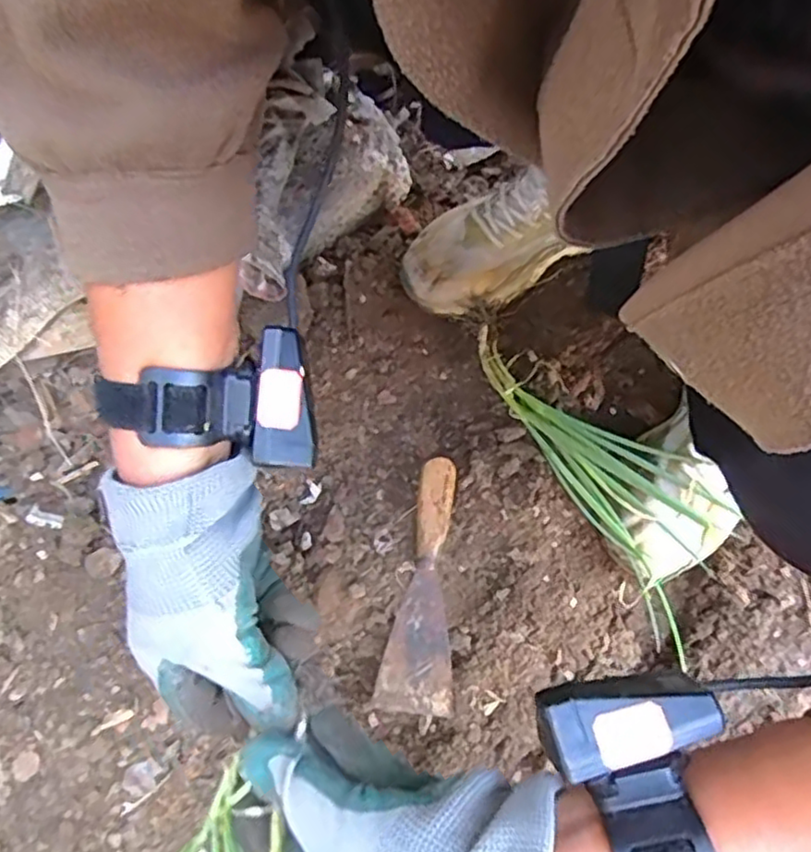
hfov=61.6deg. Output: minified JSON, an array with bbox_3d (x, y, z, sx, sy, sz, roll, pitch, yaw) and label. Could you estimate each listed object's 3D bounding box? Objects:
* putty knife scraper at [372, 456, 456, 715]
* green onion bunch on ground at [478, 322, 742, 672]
[{"bbox_3d":[0.017,0.120,0.530,0.052,0.030,0.188,9,69,0],"label":"putty knife scraper"},{"bbox_3d":[0.166,0.020,0.570,0.096,0.047,0.285,-31,75,-14],"label":"green onion bunch on ground"}]

